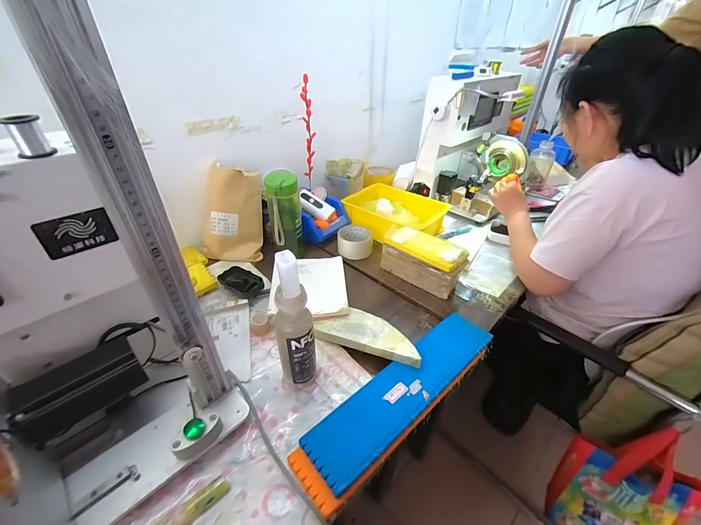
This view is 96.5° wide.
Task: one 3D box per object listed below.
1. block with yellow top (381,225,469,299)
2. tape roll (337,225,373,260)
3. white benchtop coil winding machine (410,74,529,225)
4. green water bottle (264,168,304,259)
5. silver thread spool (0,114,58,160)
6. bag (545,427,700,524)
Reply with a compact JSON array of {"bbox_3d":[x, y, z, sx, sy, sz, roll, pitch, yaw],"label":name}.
[{"bbox_3d":[0.148,-0.006,0.648,0.169,0.089,0.065,28,44,31],"label":"block with yellow top"},{"bbox_3d":[0.012,-0.051,0.758,0.083,0.045,0.086,1,36,0],"label":"tape roll"},{"bbox_3d":[0.361,-0.342,0.893,0.273,0.312,0.323,20,41,24],"label":"white benchtop coil winding machine"},{"bbox_3d":[-0.141,-0.099,0.680,0.069,0.188,0.058,-9,38,-13],"label":"green water bottle"},{"bbox_3d":[-0.277,-0.107,0.269,0.025,0.038,0.021,-25,44,-31],"label":"silver thread spool"},{"bbox_3d":[0.554,0.494,0.659,0.202,0.350,0.092,16,39,20],"label":"bag"}]

